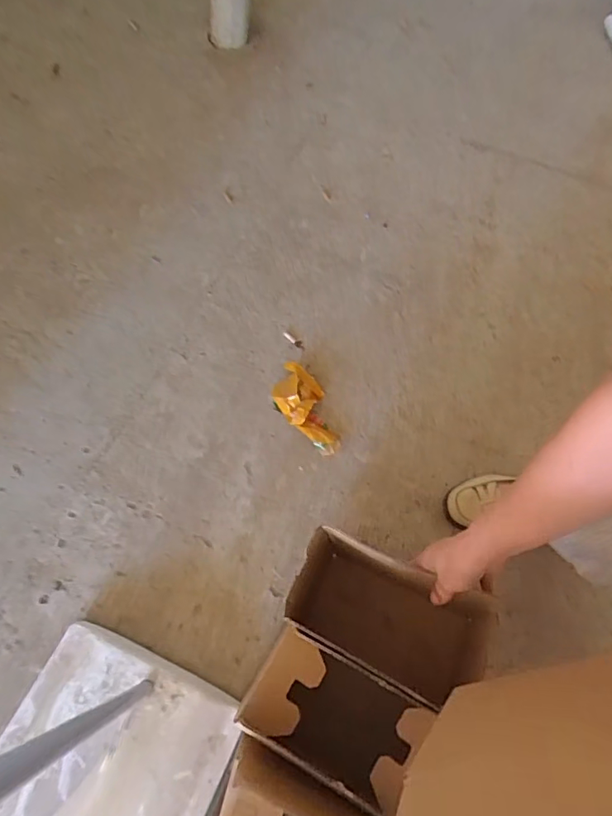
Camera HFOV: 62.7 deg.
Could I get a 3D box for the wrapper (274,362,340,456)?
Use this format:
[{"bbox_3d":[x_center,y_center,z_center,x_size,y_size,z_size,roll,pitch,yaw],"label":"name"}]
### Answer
[{"bbox_3d":[0.005,-0.004,0.953,0.099,0.039,0.193,-33,68,-20],"label":"wrapper"}]

